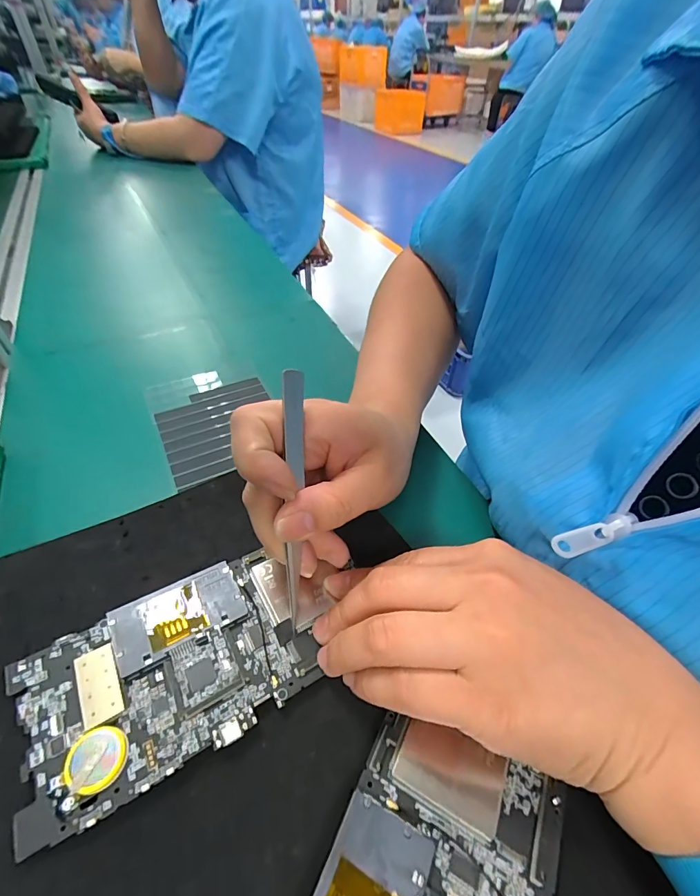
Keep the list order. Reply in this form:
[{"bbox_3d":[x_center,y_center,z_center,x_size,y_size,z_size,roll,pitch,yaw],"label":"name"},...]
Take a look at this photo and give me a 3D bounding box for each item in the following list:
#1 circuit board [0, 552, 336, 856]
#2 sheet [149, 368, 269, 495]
[{"bbox_3d":[-0.071,0.094,0.180,0.129,0.006,0.072,-20,50,-25],"label":"circuit board"},{"bbox_3d":[-0.107,-0.025,0.321,0.089,0.004,0.116,-21,53,-22],"label":"sheet"}]

